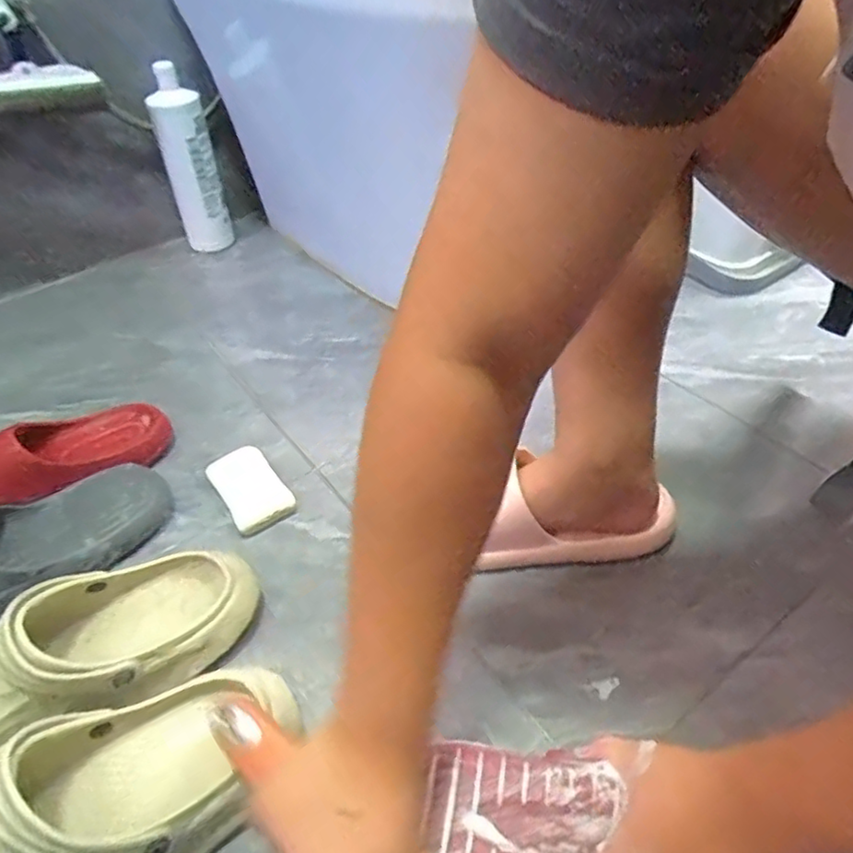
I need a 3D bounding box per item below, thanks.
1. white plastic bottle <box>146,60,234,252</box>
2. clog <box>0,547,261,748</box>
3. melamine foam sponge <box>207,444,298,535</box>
[{"bbox_3d":[-0.367,-0.416,0.990,0.080,0.270,0.066,-18,38,-14],"label":"white plastic bottle"},{"bbox_3d":[-0.275,0.173,0.468,0.289,0.093,0.106,-28,47,-23],"label":"clog"},{"bbox_3d":[-0.180,0.063,0.647,0.060,0.015,0.106,-27,47,-22],"label":"melamine foam sponge"}]

